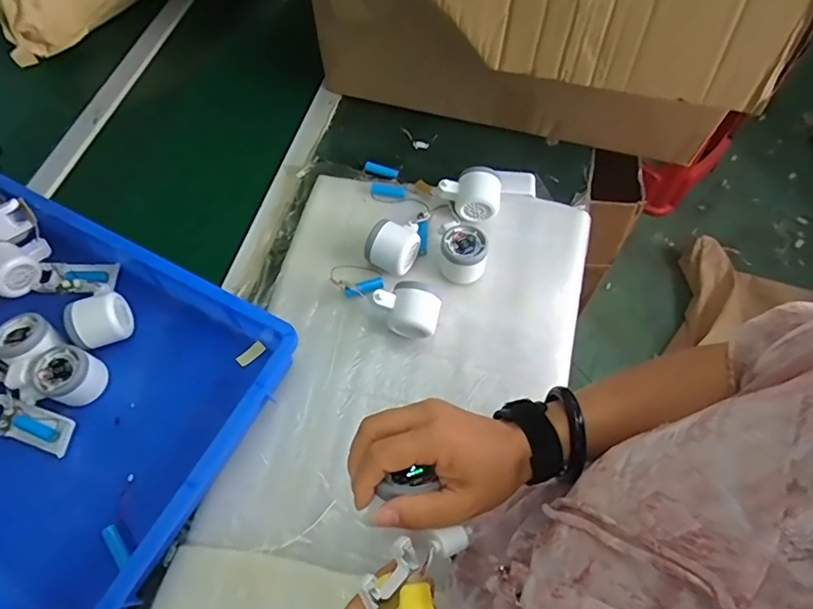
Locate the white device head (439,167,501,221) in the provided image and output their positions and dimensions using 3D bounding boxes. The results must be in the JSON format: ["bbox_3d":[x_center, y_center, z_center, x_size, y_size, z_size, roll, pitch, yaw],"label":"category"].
[{"bbox_3d":[0.084,-0.147,0.694,0.084,0.056,0.062,3,63,2],"label":"white device head"}]

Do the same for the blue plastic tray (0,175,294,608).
[{"bbox_3d":[-0.429,0.078,0.573,0.521,0.070,0.365,26,66,13],"label":"blue plastic tray"}]

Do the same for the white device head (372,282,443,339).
[{"bbox_3d":[0.003,0.005,0.614,0.075,0.059,0.057,15,64,8],"label":"white device head"}]

